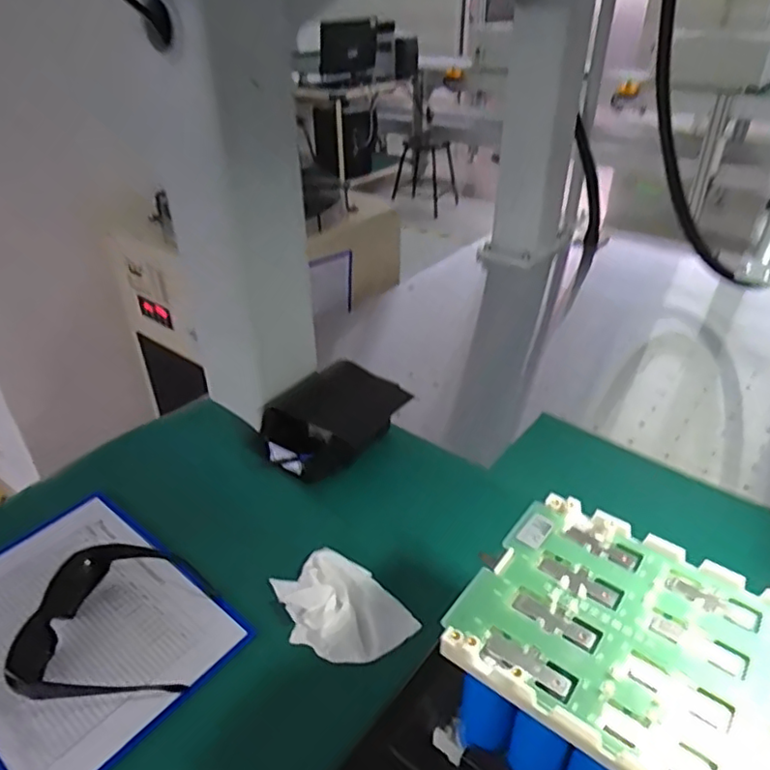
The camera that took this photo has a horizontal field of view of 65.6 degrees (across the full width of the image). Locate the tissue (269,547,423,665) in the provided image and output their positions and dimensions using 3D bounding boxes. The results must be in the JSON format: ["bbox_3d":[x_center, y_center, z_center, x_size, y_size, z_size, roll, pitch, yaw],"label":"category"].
[{"bbox_3d":[-0.045,0.229,0.616,0.135,0.044,0.097,24,42,32],"label":"tissue"}]

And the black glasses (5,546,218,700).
[{"bbox_3d":[-0.263,0.231,0.581,0.159,0.055,0.162,4,35,6],"label":"black glasses"}]

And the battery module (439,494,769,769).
[{"bbox_3d":[0.183,0.222,0.438,0.246,0.115,0.180,23,41,30],"label":"battery module"}]

